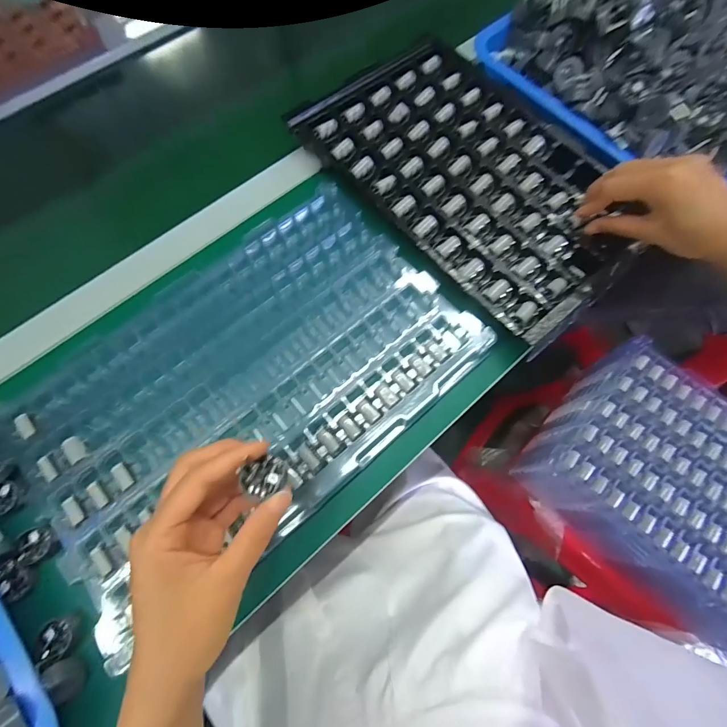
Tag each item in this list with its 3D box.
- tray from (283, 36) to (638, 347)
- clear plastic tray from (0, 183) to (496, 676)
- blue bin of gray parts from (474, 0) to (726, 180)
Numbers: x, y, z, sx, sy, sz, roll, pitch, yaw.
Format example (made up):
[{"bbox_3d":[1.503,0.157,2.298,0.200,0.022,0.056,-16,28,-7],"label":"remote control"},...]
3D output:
[{"bbox_3d":[0.110,-0.201,0.378,0.206,0.024,0.339,-40,74,-12],"label":"tray"},{"bbox_3d":[-0.097,0.010,0.315,0.370,0.021,0.233,-39,74,-12],"label":"clear plastic tray"},{"bbox_3d":[0.310,-0.330,0.381,0.225,0.077,0.314,-37,74,-11],"label":"blue bin of gray parts"}]

